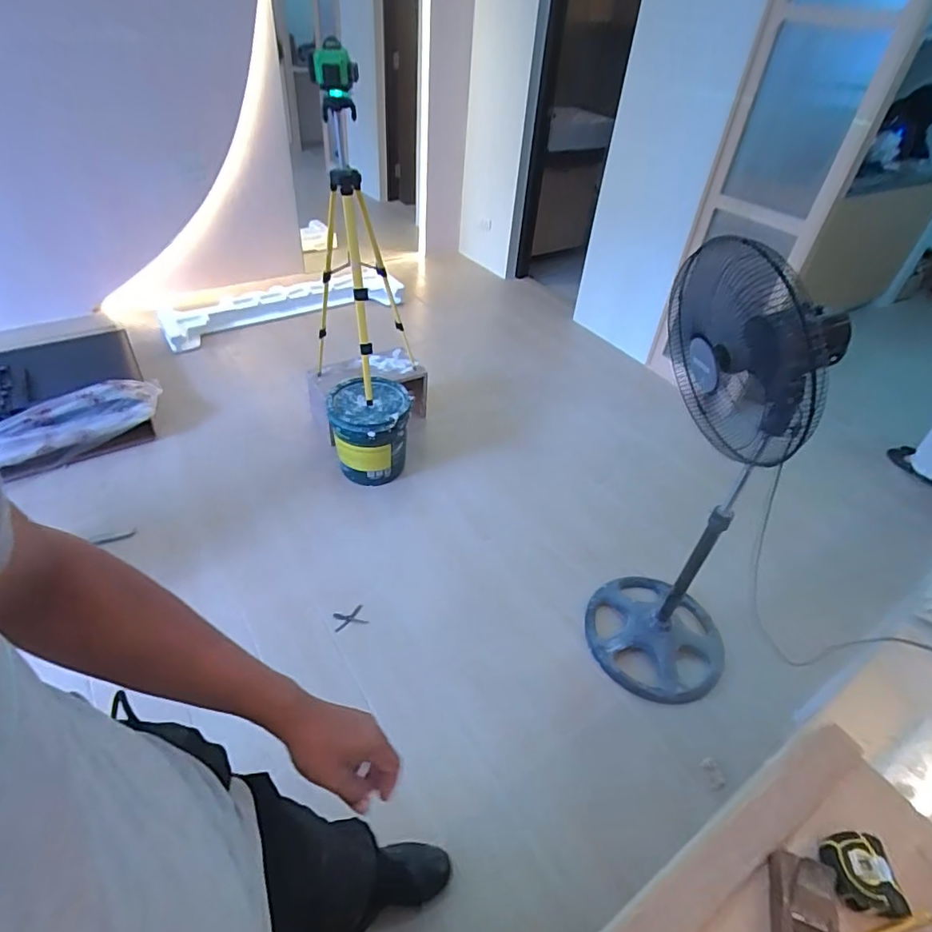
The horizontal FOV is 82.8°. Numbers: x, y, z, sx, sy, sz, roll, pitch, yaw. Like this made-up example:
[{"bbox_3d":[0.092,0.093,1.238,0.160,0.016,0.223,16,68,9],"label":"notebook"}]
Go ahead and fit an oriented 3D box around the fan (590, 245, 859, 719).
[{"bbox_3d":[0.559,0.091,1.233,0.423,1.119,0.332,19,43,15],"label":"fan"}]

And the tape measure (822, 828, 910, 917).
[{"bbox_3d":[0.362,0.376,0.489,0.055,0.026,0.059,5,42,-1],"label":"tape measure"}]

